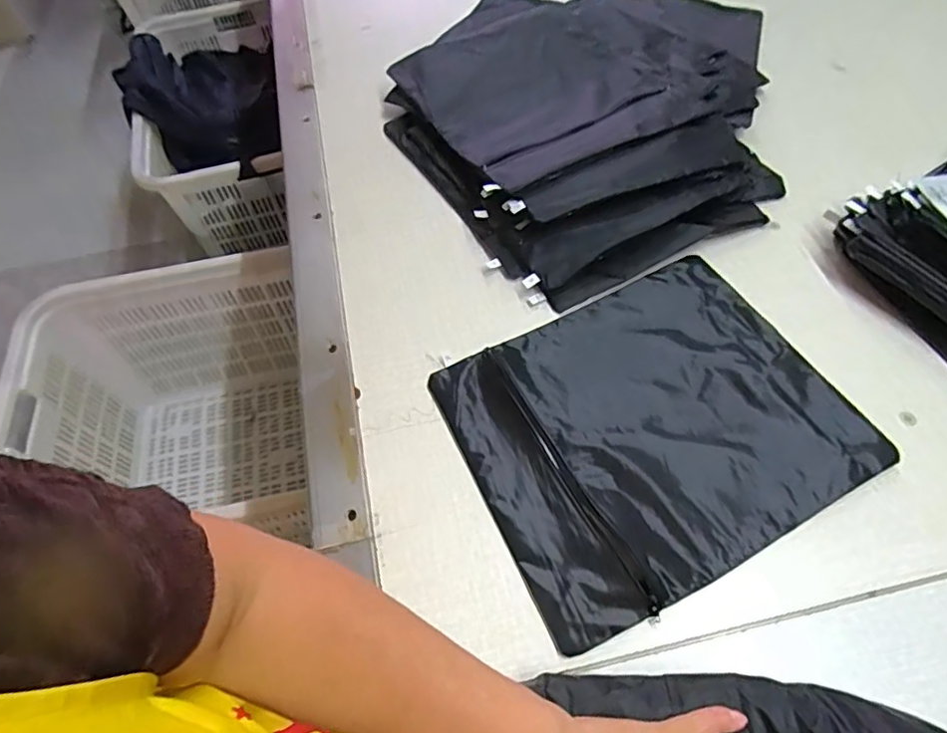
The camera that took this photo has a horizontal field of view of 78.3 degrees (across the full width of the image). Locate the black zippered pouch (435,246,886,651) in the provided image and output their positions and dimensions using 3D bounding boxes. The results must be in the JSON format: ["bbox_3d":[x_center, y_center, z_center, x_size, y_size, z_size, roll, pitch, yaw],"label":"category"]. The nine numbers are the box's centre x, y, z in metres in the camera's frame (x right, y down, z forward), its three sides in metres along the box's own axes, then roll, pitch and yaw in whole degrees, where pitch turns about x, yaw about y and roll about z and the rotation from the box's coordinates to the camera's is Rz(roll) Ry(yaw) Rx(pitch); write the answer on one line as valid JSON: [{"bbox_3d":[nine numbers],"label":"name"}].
[{"bbox_3d":[0.152,0.045,0.514,0.319,0.010,0.261,-26,61,-13],"label":"black zippered pouch"}]

